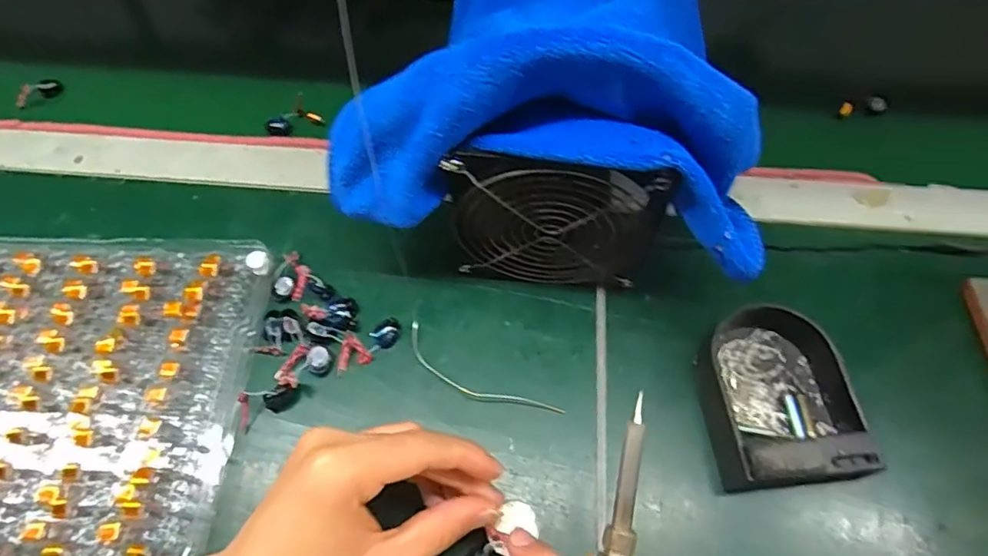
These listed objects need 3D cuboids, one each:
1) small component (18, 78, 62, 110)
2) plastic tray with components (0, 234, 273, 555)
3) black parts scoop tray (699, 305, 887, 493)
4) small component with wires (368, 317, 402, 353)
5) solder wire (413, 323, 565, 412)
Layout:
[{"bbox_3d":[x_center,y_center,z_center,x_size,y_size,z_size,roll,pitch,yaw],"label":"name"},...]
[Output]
[{"bbox_3d":[-0.396,-0.161,0.481,0.007,0.018,0.038,33,66,19],"label":"small component"},{"bbox_3d":[-0.284,0.061,0.334,0.262,0.026,0.197,2,60,1],"label":"plastic tray with components"},{"bbox_3d":[0.162,0.065,0.320,0.081,0.035,0.105,-5,60,-3],"label":"black parts scoop tray"},{"bbox_3d":[-0.070,0.037,0.355,0.016,0.004,0.025,35,65,18],"label":"small component with wires"},{"bbox_3d":[-0.011,0.063,0.342,0.109,0.007,0.022,28,64,16],"label":"solder wire"}]

